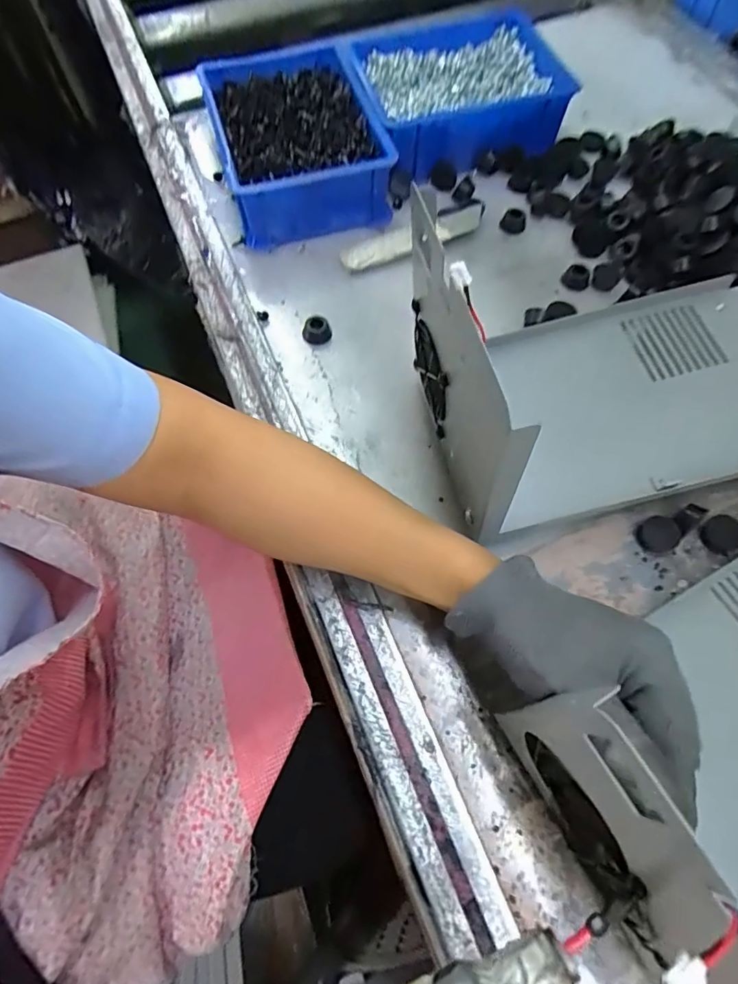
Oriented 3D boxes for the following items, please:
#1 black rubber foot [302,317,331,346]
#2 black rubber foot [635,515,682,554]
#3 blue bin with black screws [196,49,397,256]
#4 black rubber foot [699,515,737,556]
[{"bbox_3d":[-0.044,-0.137,0.444,0.024,0.014,0.021,-11,66,-4],"label":"black rubber foot"},{"bbox_3d":[0.201,0.030,0.364,0.026,0.006,0.026,-9,73,29],"label":"black rubber foot"},{"bbox_3d":[-0.070,-0.336,0.505,0.141,0.065,0.195,-15,67,-6],"label":"blue bin with black screws"},{"bbox_3d":[0.247,0.029,0.365,0.024,0.011,0.031,32,70,14],"label":"black rubber foot"}]

